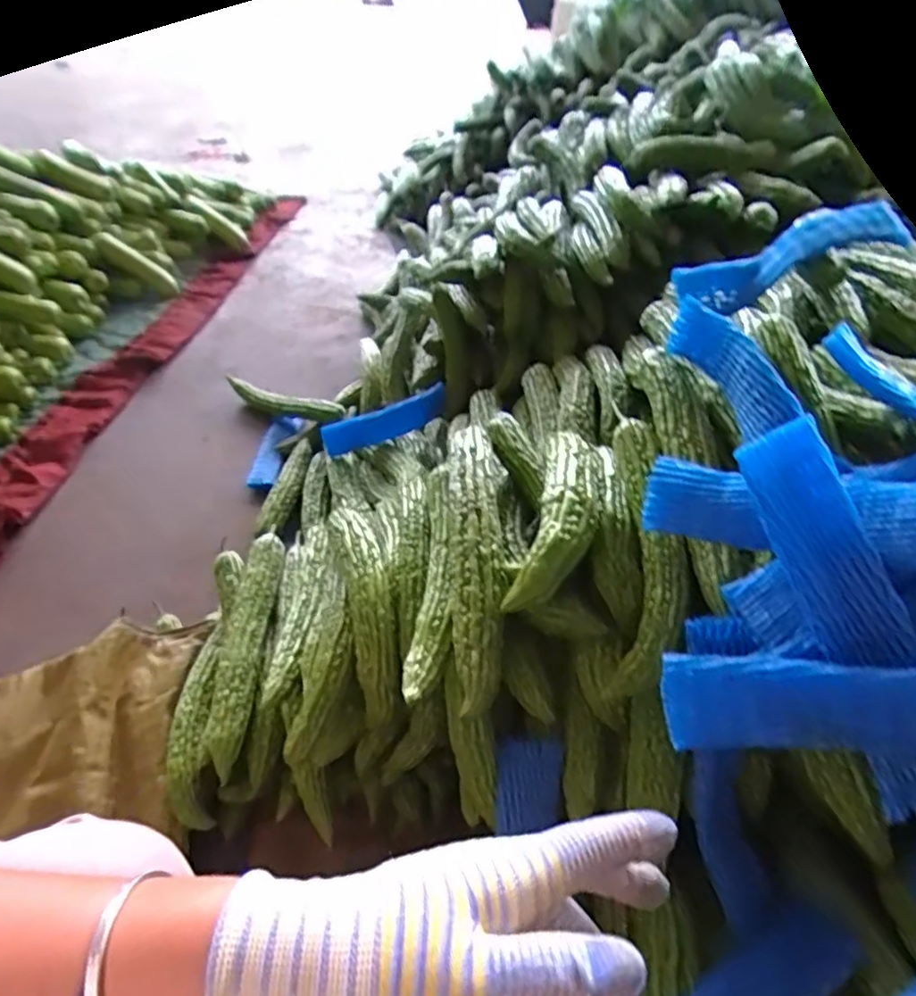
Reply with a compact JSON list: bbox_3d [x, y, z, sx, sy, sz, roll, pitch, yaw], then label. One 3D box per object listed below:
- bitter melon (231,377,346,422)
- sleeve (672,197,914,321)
[{"bbox_3d":[-0.363,-0.200,1.264,0.303,0.064,0.050,23,45,20],"label":"bitter melon"},{"bbox_3d":[0.338,-0.251,0.625,0.219,0.060,0.059,-20,40,15],"label":"sleeve"}]

